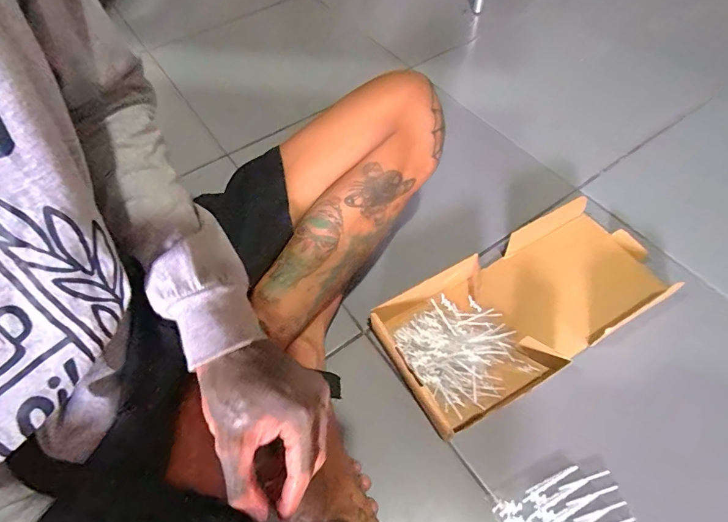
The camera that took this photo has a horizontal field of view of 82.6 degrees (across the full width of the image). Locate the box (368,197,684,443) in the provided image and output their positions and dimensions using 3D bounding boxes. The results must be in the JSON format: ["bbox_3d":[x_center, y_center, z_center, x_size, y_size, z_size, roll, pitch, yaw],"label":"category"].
[{"bbox_3d":[0.197,0.053,0.517,0.359,0.056,0.172,-28,60,-15],"label":"box"}]

